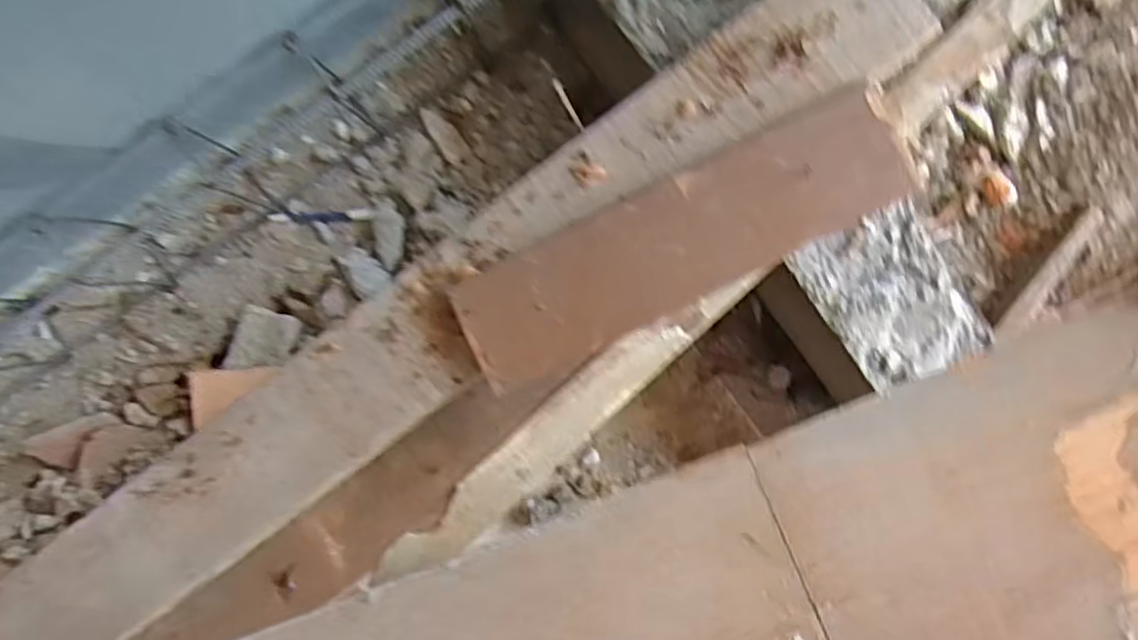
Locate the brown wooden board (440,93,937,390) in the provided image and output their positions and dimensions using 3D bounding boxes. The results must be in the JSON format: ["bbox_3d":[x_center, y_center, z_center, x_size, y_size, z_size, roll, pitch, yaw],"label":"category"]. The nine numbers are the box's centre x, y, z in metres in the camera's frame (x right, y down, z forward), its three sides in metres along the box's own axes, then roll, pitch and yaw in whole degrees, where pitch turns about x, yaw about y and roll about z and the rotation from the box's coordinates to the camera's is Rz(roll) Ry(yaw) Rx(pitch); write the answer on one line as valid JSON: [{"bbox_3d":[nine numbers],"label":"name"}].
[{"bbox_3d":[0.100,-0.069,0.657,0.409,0.028,0.107,-27,89,3],"label":"brown wooden board"}]

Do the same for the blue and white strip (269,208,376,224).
[{"bbox_3d":[-0.335,-0.141,0.997,0.138,0.023,0.016,-4,90,1],"label":"blue and white strip"}]

